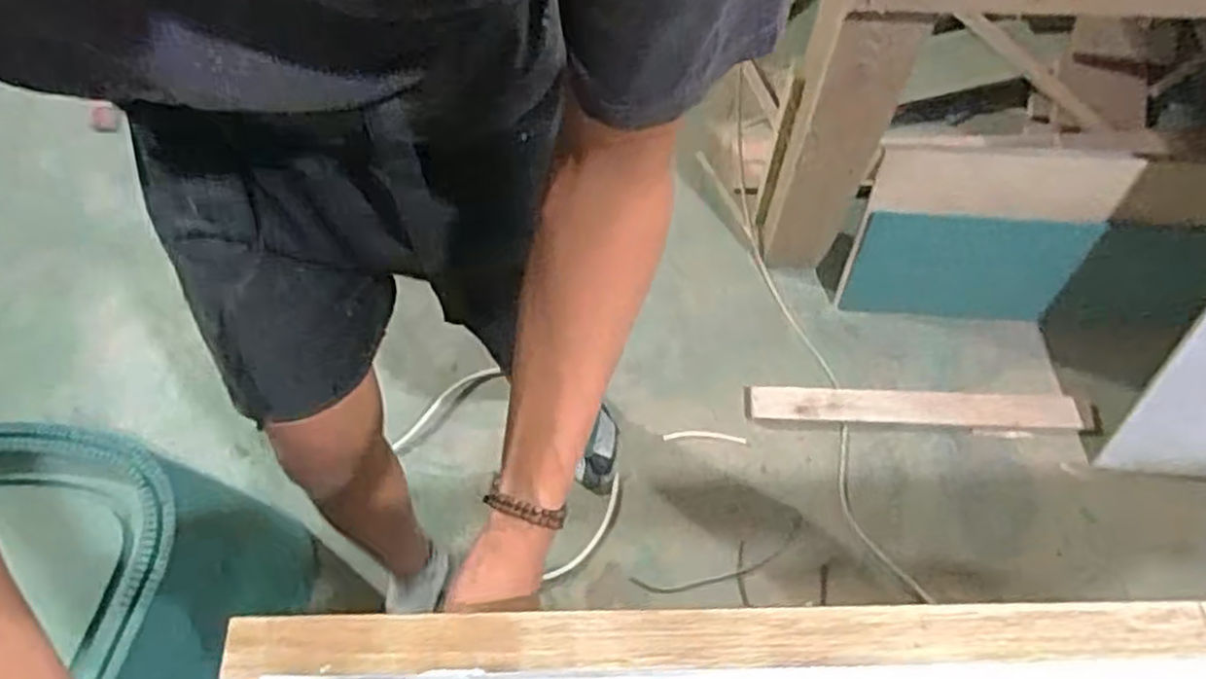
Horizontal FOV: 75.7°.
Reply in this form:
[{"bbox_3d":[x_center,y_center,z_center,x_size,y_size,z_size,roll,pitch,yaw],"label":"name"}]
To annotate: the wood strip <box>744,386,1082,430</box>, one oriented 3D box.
[{"bbox_3d":[0.507,0.109,1.262,0.531,0.022,0.063,1,67,2],"label":"wood strip"}]

